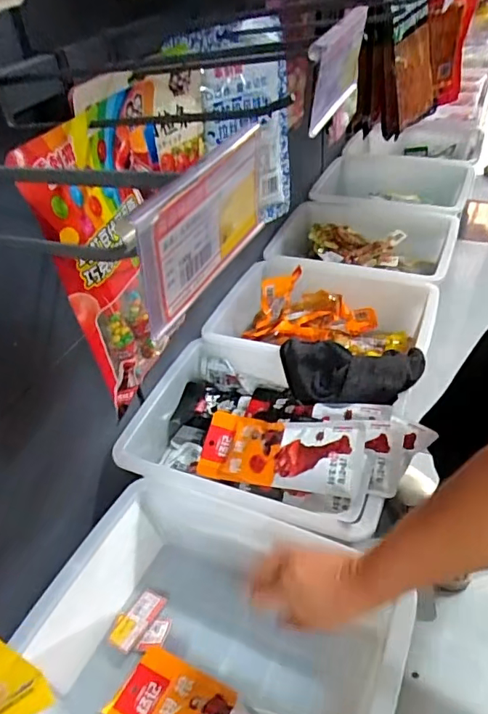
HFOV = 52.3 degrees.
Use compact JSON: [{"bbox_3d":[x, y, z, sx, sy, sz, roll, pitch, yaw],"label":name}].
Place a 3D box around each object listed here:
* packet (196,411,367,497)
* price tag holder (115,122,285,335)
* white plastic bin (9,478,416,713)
[{"bbox_3d":[0.043,0.123,0.650,0.221,0.021,0.092,0,62,30],"label":"packet"},{"bbox_3d":[-0.009,-0.048,0.169,0.006,0.045,0.096,14,46,22],"label":"price tag holder"},{"bbox_3d":[-0.068,0.307,0.546,0.332,0.127,0.271,15,46,23],"label":"white plastic bin"}]

